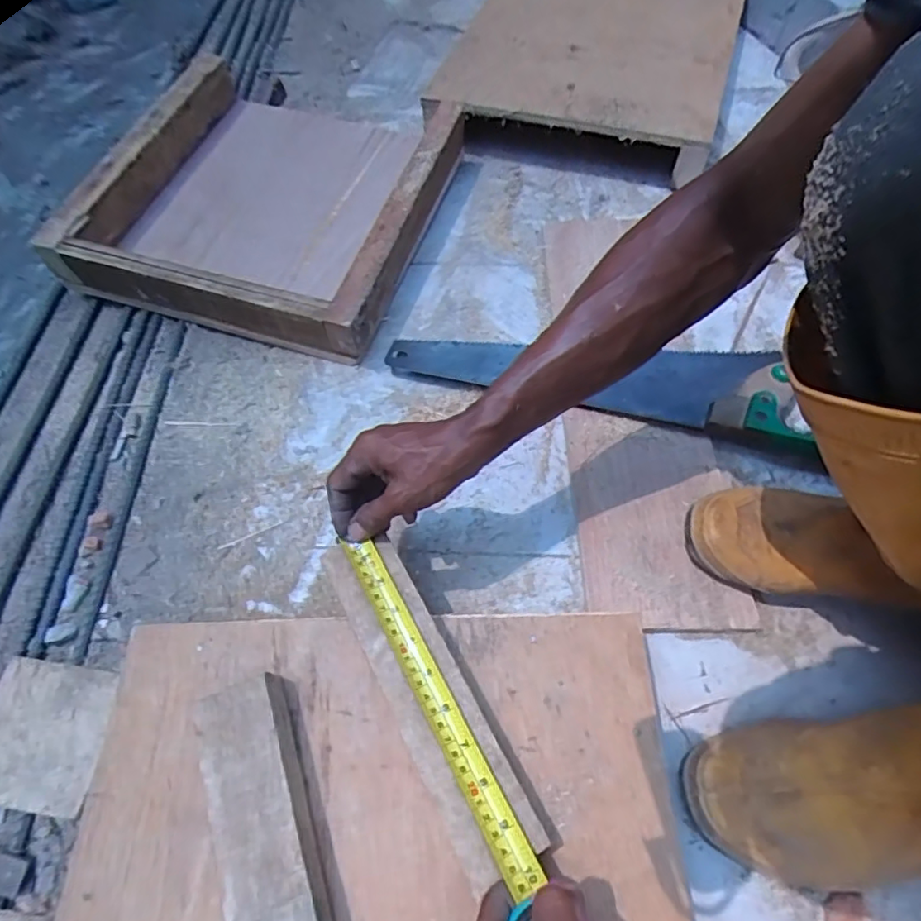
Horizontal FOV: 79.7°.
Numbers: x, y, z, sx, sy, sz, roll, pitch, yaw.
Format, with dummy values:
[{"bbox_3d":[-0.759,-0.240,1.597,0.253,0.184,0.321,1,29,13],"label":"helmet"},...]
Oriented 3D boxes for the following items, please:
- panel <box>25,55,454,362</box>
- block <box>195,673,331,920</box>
[{"bbox_3d":[-0.245,-0.356,0.736,0.409,0.097,0.413,16,63,11],"label":"panel"},{"bbox_3d":[-0.122,0.246,0.354,0.056,0.037,0.198,-21,62,-9],"label":"block"}]

